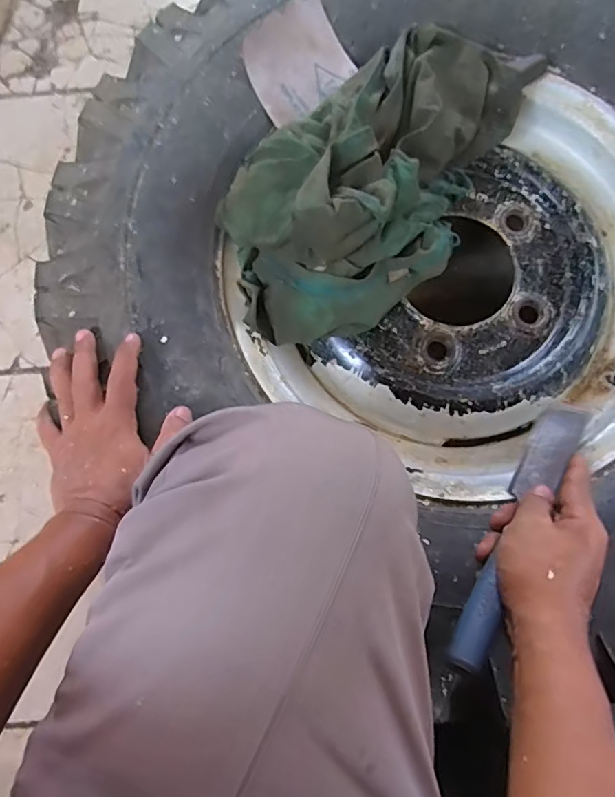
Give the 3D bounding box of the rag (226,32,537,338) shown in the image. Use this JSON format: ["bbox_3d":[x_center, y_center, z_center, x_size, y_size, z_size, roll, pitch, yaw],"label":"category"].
[{"bbox_3d":[0.077,-0.210,0.468,0.344,0.106,0.178,-39,81,-7],"label":"rag"}]

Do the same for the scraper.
[{"bbox_3d":[0.168,0.091,0.409,0.033,0.023,0.252,34,56,7],"label":"scraper"}]

